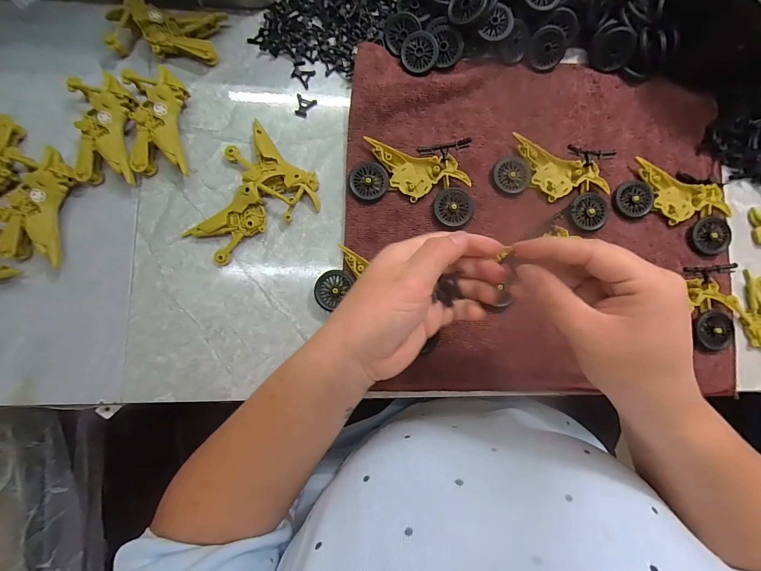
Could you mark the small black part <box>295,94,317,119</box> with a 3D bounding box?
[{"bbox_3d":[-0.076,-0.179,0.336,0.020,0.004,0.023,17,83,-2],"label":"small black part"}]

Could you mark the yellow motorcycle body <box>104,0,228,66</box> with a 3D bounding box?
[{"bbox_3d":[-0.203,-0.242,0.323,0.099,0.024,0.048,1,84,-4],"label":"yellow motorcycle body"}]

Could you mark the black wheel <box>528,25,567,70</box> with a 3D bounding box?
[{"bbox_3d":[0.171,-0.243,0.347,0.036,0.007,0.037,28,116,-7],"label":"black wheel"}]

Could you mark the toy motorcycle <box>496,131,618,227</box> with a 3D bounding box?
[{"bbox_3d":[0.172,-0.102,0.333,0.114,0.015,0.075,11,83,-3],"label":"toy motorcycle"}]

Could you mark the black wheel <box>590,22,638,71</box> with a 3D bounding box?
[{"bbox_3d":[0.238,-0.245,0.348,0.042,0.037,0.014,49,43,9],"label":"black wheel"}]

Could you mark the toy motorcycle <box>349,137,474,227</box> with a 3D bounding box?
[{"bbox_3d":[0.031,-0.099,0.321,0.113,0.020,0.074,2,84,-4],"label":"toy motorcycle"}]

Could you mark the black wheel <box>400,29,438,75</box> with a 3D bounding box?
[{"bbox_3d":[0.039,-0.234,0.339,0.037,0.005,0.037,1,102,3],"label":"black wheel"}]

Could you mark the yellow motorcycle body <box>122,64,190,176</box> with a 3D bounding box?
[{"bbox_3d":[-0.204,-0.151,0.312,0.050,0.024,0.095,-7,84,-5],"label":"yellow motorcycle body"}]

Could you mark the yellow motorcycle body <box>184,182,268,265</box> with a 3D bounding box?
[{"bbox_3d":[-0.135,-0.056,0.308,0.075,0.020,0.043,-39,88,-7],"label":"yellow motorcycle body"}]

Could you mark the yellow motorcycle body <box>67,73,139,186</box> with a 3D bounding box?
[{"bbox_3d":[-0.249,-0.140,0.305,0.048,0.025,0.096,-4,84,-4],"label":"yellow motorcycle body"}]

